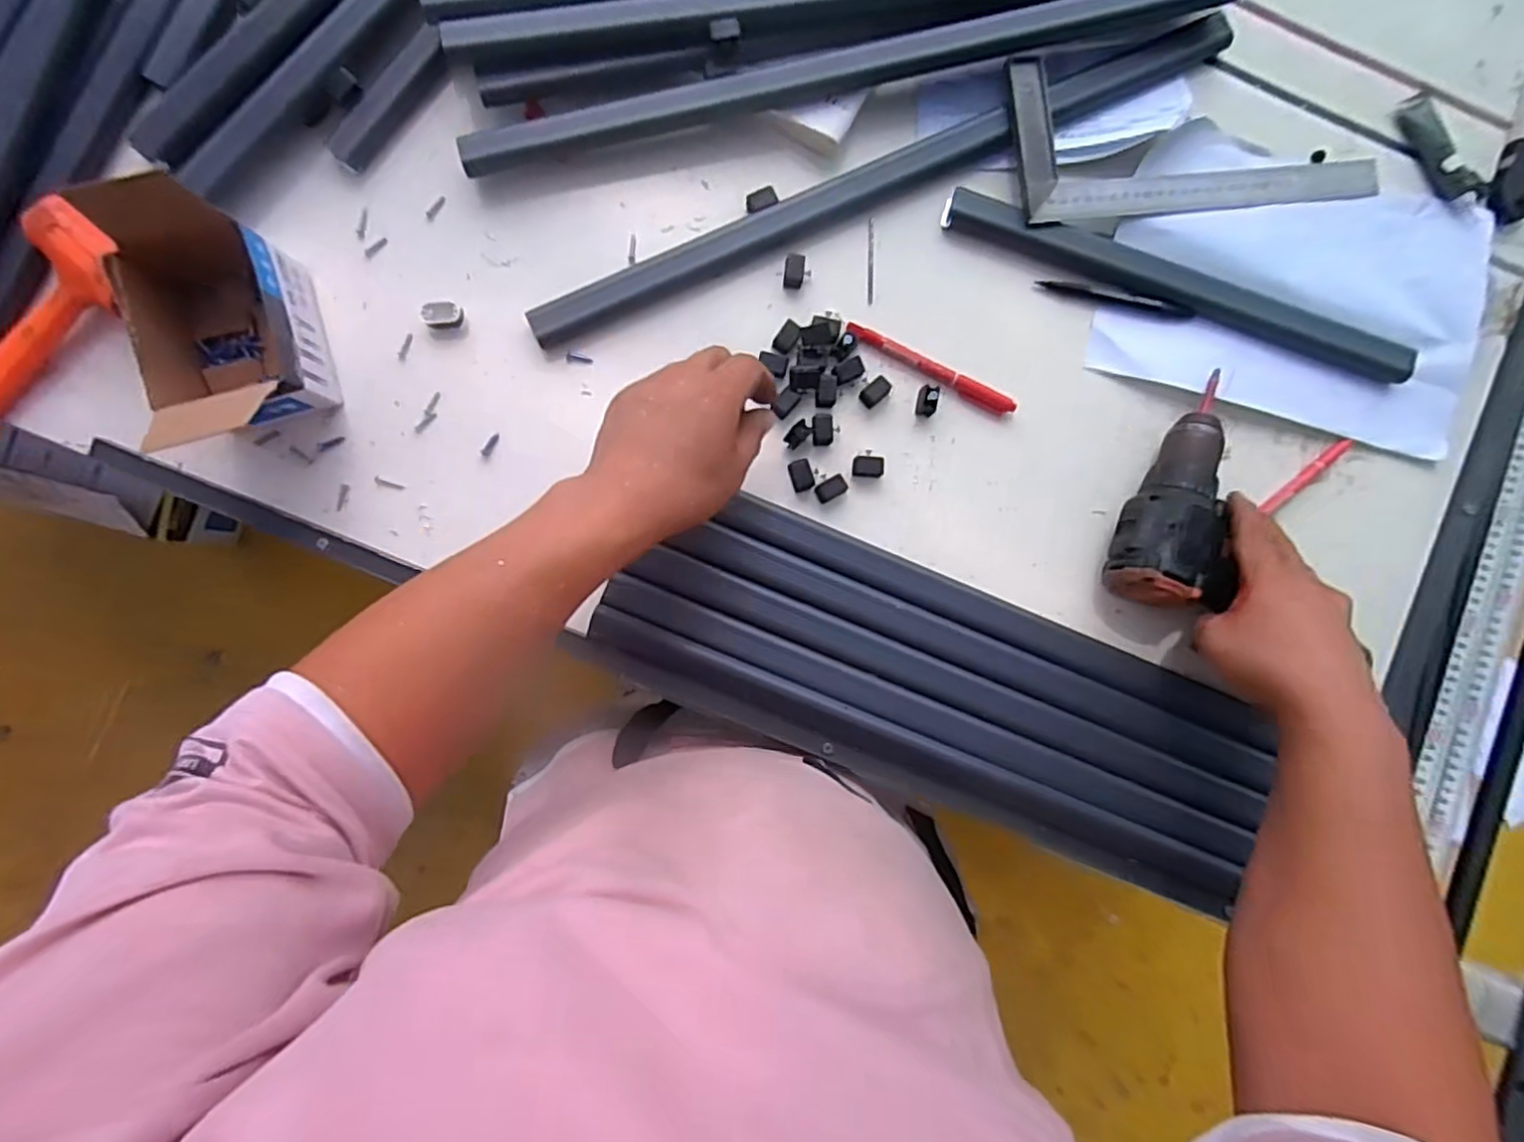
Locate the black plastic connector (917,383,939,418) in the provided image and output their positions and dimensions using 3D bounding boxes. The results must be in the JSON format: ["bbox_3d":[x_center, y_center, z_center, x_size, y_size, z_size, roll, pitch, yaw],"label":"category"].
[{"bbox_3d":[0.125,-0.128,0.511,0.015,0.010,0.021,5,89,-3],"label":"black plastic connector"}]

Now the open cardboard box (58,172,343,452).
[{"bbox_3d":[-0.358,-0.163,0.451,0.093,0.076,0.166,-14,90,-3],"label":"open cardboard box"}]

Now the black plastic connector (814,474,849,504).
[{"bbox_3d":[0.052,-0.061,0.507,0.024,0.005,0.015,-31,91,-3],"label":"black plastic connector"}]

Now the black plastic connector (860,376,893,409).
[{"bbox_3d":[0.085,-0.134,0.509,0.023,0.005,0.015,-42,92,-3],"label":"black plastic connector"}]

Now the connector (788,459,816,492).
[{"bbox_3d":[0.029,-0.071,0.506,0.017,0.004,0.023,-18,90,-3],"label":"connector"}]

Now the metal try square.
[{"bbox_3d":[0.336,-0.338,0.520,0.300,0.019,0.116,-8,90,-3],"label":"metal try square"}]

